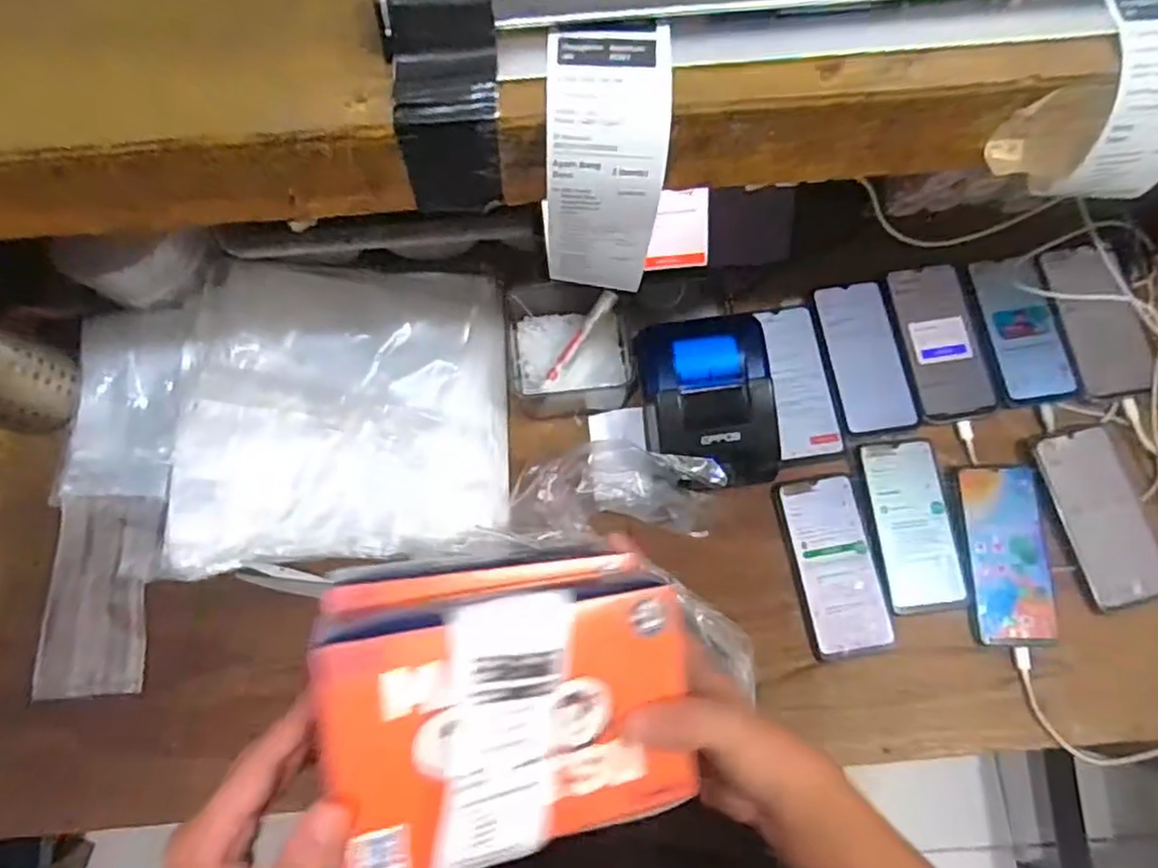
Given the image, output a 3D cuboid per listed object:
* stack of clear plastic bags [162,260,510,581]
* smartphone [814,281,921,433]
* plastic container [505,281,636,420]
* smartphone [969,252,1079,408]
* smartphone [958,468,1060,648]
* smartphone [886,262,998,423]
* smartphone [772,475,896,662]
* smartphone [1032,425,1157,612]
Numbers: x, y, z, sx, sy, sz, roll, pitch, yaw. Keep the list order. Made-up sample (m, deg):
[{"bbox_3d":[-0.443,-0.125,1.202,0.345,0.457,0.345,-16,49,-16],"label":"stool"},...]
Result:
[{"bbox_3d":[-0.231,-0.022,0.643,0.318,0.037,0.289,-3,80,1],"label":"stack of clear plastic bags"},{"bbox_3d":[0.290,-0.079,0.689,0.073,0.007,0.161,-8,73,1],"label":"smartphone"},{"bbox_3d":[-0.011,-0.086,0.667,0.119,0.055,0.124,-5,74,-1],"label":"plastic container"},{"bbox_3d":[0.453,-0.109,0.687,0.078,0.006,0.159,-5,74,-1],"label":"smartphone"},{"bbox_3d":[0.398,0.111,0.629,0.073,0.010,0.162,2,74,1],"label":"smartphone"},{"bbox_3d":[0.367,-0.094,0.683,0.077,0.015,0.161,-7,74,-1],"label":"smartphone"},{"bbox_3d":[0.237,0.120,0.632,0.076,0.016,0.161,-10,74,-2],"label":"smartphone"},{"bbox_3d":[0.492,0.075,0.634,0.082,0.007,0.163,-10,76,-6],"label":"smartphone"}]

